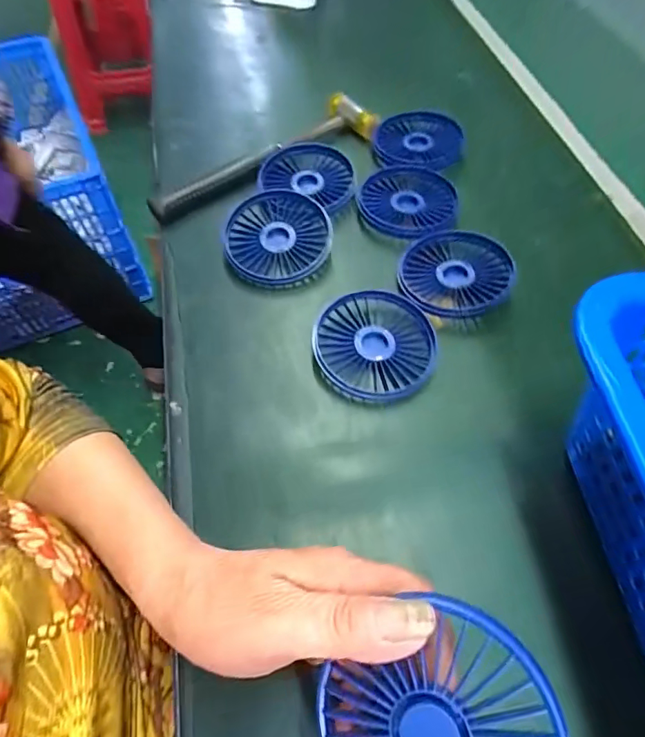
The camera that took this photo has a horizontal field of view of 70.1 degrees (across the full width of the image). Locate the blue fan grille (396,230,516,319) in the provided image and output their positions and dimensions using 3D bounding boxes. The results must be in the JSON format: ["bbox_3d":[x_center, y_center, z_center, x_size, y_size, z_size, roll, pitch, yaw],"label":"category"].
[{"bbox_3d":[0.106,-0.078,0.364,0.085,0.010,0.090,0,59,-1],"label":"blue fan grille"}]

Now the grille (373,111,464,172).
[{"bbox_3d":[0.094,-0.231,0.462,0.080,0.015,0.100,-7,54,4],"label":"grille"}]

